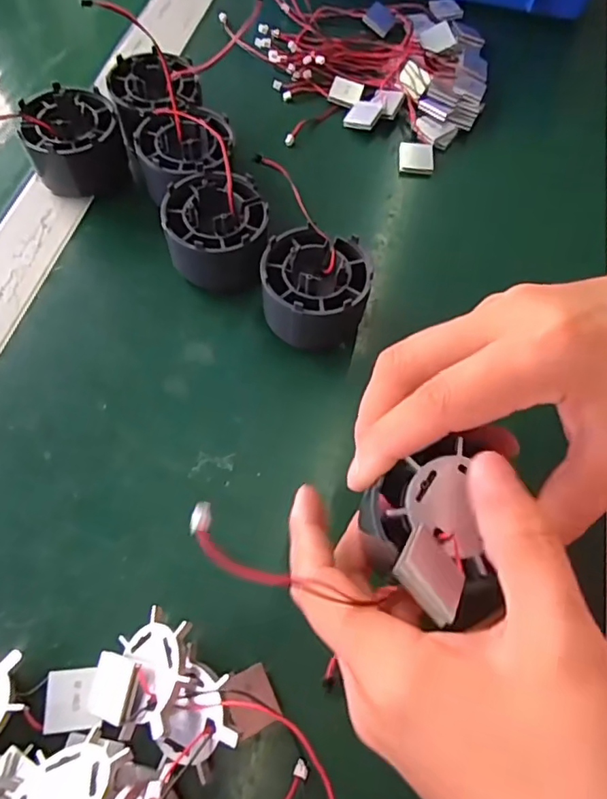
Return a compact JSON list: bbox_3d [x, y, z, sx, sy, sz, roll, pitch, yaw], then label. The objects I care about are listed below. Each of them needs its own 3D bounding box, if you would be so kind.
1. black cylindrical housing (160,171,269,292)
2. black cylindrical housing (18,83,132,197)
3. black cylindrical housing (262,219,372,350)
[{"bbox_3d":[-0.044,-0.085,0.280,0.049,0.042,0.051,1,63,-2],"label":"black cylindrical housing"},{"bbox_3d":[-0.127,-0.140,0.304,0.049,0.041,0.053,1,63,-2],"label":"black cylindrical housing"},{"bbox_3d":[0.006,-0.052,0.268,0.049,0.041,0.050,1,63,-2],"label":"black cylindrical housing"}]

